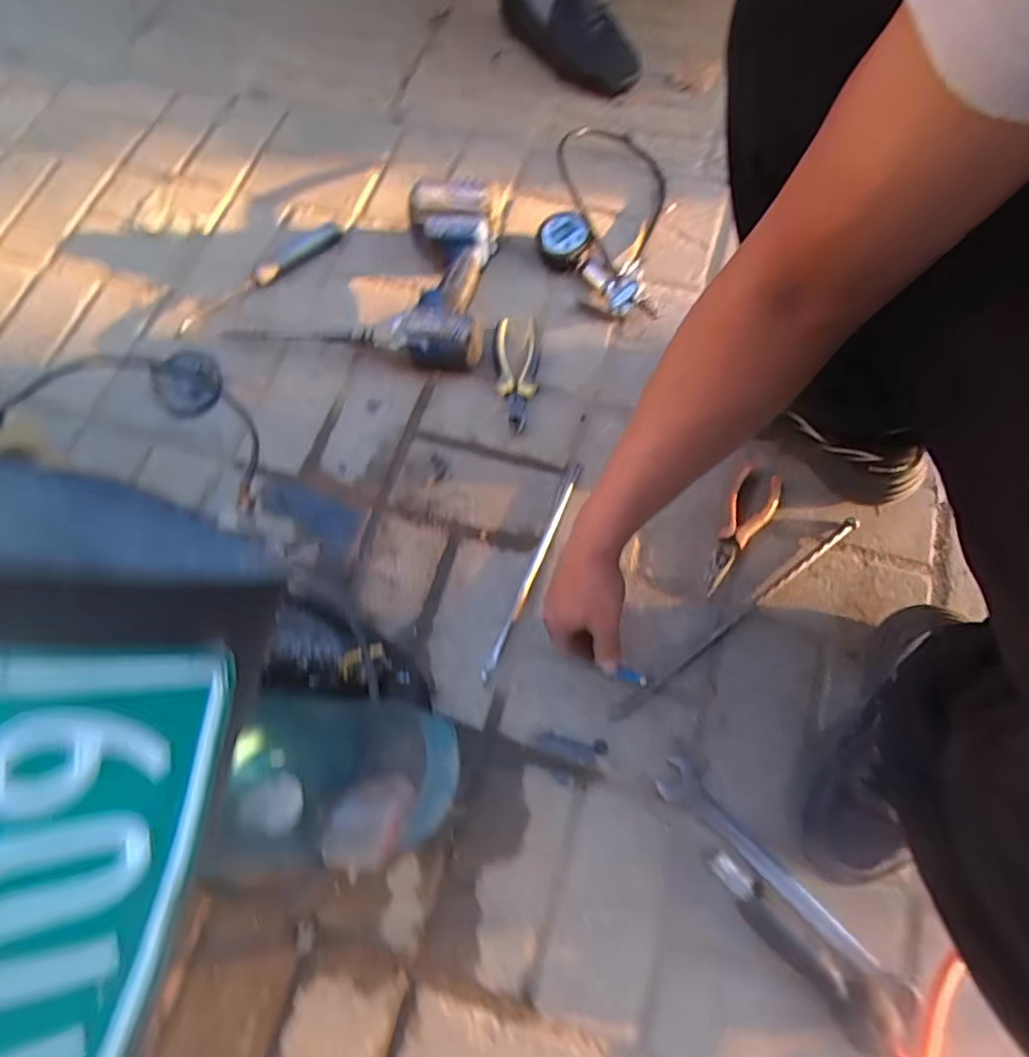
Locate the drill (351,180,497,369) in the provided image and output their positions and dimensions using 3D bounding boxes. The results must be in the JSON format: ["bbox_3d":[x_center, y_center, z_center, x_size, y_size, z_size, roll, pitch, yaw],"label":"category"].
[{"bbox_3d":[-0.099,-0.314,0.719,0.149,0.069,0.235,12,83,6],"label":"drill"}]

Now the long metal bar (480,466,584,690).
[{"bbox_3d":[0.023,0.039,0.628,0.012,0.007,0.261,22,71,10],"label":"long metal bar"}]

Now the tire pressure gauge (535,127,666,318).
[{"bbox_3d":[0.117,-0.416,0.767,0.158,0.054,0.304,7,69,4],"label":"tire pressure gauge"}]

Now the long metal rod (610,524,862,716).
[{"bbox_3d":[0.230,0.088,0.594,0.332,0.009,0.014,-35,72,-11],"label":"long metal rod"}]

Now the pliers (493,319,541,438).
[{"bbox_3d":[0.002,-0.189,0.699,0.054,0.019,0.150,-1,69,1],"label":"pliers"}]

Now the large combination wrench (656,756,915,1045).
[{"bbox_3d":[0.232,0.311,0.504,0.038,0.018,0.259,-42,73,-13],"label":"large combination wrench"}]

